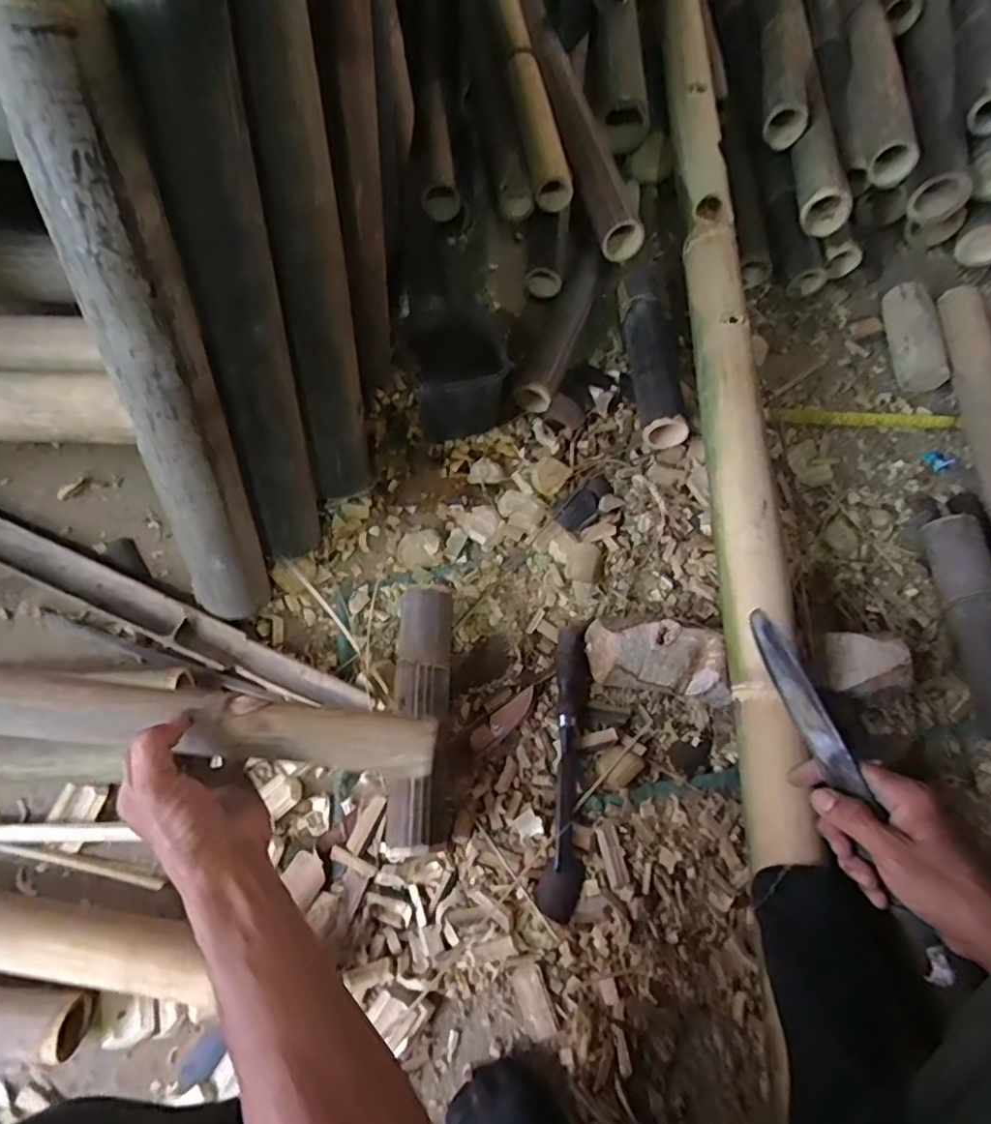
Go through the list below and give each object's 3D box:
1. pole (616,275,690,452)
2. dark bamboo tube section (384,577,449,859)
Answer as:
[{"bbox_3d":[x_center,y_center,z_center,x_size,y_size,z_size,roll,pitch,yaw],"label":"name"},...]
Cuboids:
[{"bbox_3d":[0.209,-0.299,0.804,0.066,0.052,0.313,-2,67,-5],"label":"pole"},{"bbox_3d":[-0.074,0.153,0.608,0.059,0.062,0.259,3,66,-2],"label":"dark bamboo tube section"}]

